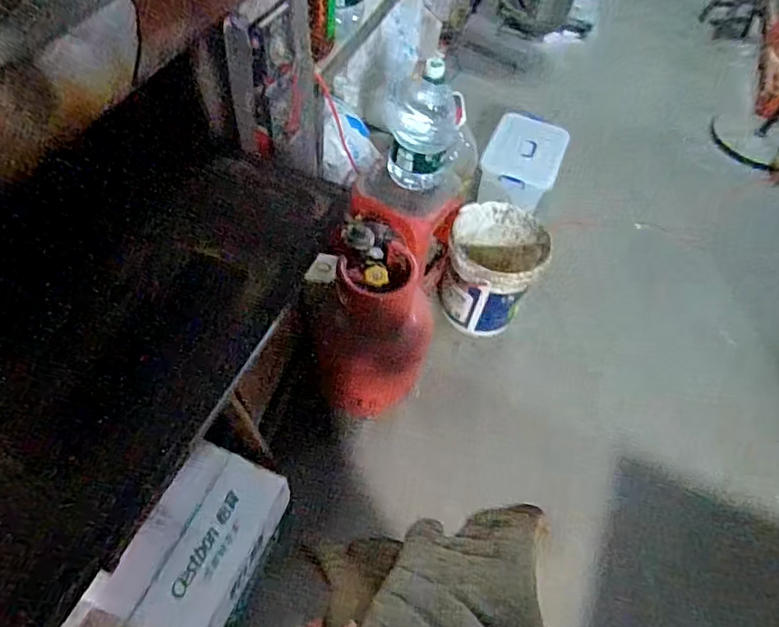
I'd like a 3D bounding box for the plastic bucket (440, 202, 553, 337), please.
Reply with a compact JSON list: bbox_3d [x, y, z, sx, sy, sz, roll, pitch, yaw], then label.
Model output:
[{"bbox_3d":[0.341,-0.145,1.801,0.315,0.337,0.329,15,55,2],"label":"plastic bucket"}]

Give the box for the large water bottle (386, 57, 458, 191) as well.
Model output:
[{"bbox_3d":[0.100,-0.536,1.490,0.176,0.365,0.159,13,55,1],"label":"large water bottle"}]

